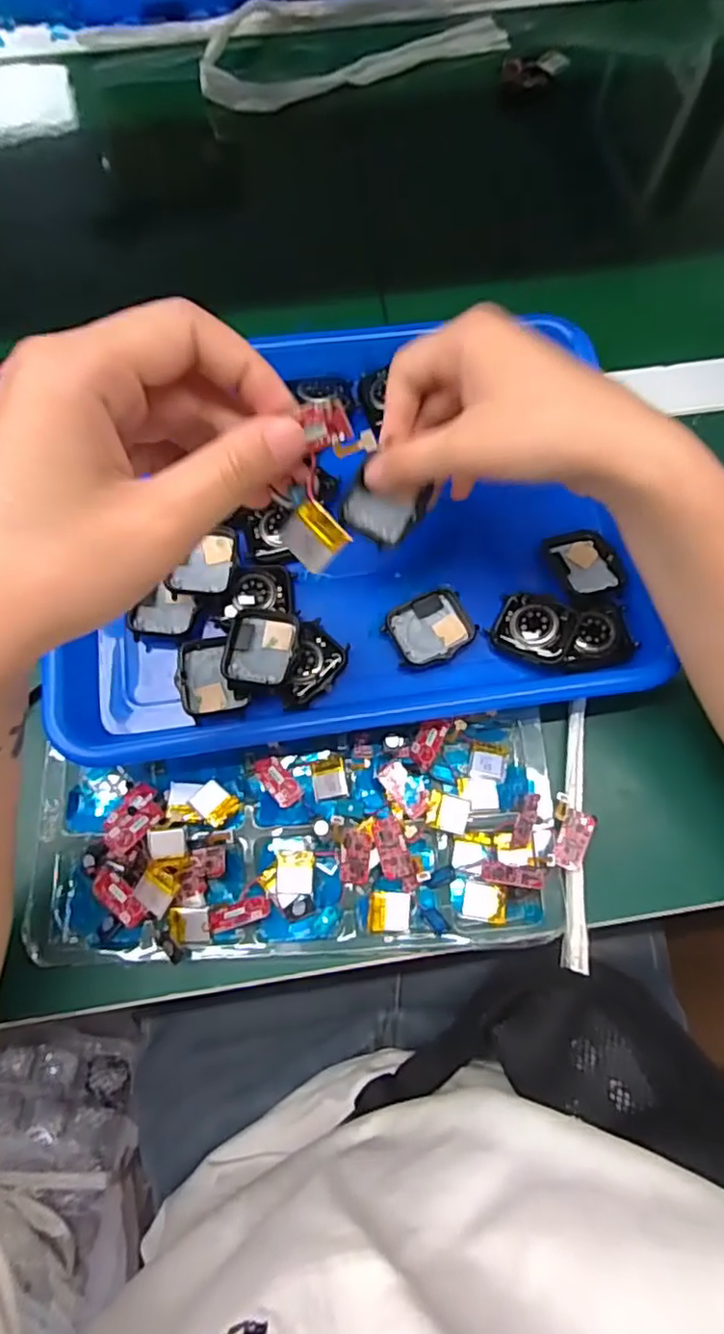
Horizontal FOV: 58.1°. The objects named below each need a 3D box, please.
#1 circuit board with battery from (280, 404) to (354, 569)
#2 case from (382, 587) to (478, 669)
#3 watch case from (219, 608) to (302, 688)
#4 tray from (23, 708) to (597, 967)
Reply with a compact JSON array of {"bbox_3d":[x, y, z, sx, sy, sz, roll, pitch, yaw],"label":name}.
[{"bbox_3d":[-0.014,-0.057,0.210,0.022,0.054,0.008,11,29,4],"label":"circuit board with battery"},{"bbox_3d":[0.037,-0.020,0.352,0.044,0.008,0.036,-25,72,-8],"label":"case"},{"bbox_3d":[-0.052,-0.009,0.339,0.037,0.013,0.042,3,71,1],"label":"watch case"},{"bbox_3d":[-0.027,0.086,0.329,0.265,0.025,0.109,-3,71,-1],"label":"tray"}]

